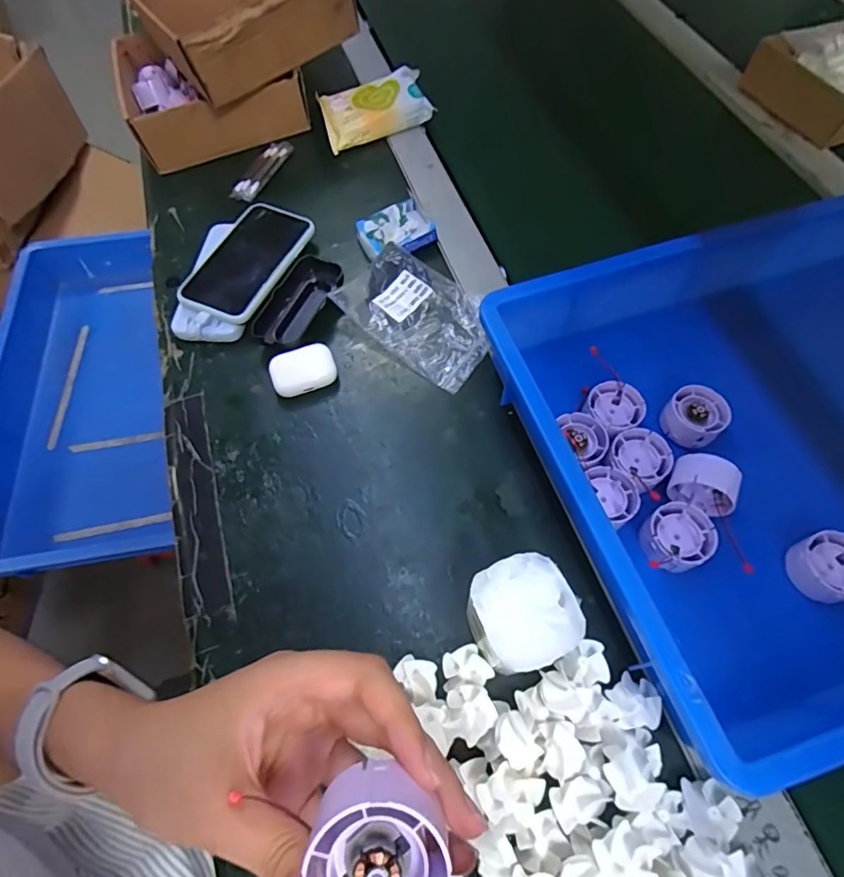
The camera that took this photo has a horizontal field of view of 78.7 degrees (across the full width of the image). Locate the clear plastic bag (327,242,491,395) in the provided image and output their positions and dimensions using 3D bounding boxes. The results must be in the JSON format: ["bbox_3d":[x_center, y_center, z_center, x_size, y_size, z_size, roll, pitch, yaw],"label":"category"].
[{"bbox_3d":[0.000,-0.124,0.509,0.150,0.032,0.101,35,67,18],"label":"clear plastic bag"}]

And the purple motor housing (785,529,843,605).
[{"bbox_3d":[0.295,0.096,0.376,0.050,0.031,0.046,-19,63,-9],"label":"purple motor housing"}]

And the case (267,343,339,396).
[{"bbox_3d":[-0.110,-0.063,0.477,0.059,0.023,0.038,-14,62,-6],"label":"case"}]

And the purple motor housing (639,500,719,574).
[{"bbox_3d":[0.189,0.076,0.385,0.053,0.023,0.045,-28,65,-14],"label":"purple motor housing"}]

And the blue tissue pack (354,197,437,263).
[{"bbox_3d":[-0.029,-0.225,0.551,0.076,0.019,0.053,-24,64,-12],"label":"blue tissue pack"}]

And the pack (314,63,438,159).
[{"bbox_3d":[-0.059,-0.417,0.646,0.138,0.047,0.083,-17,60,-9],"label":"pack"}]

